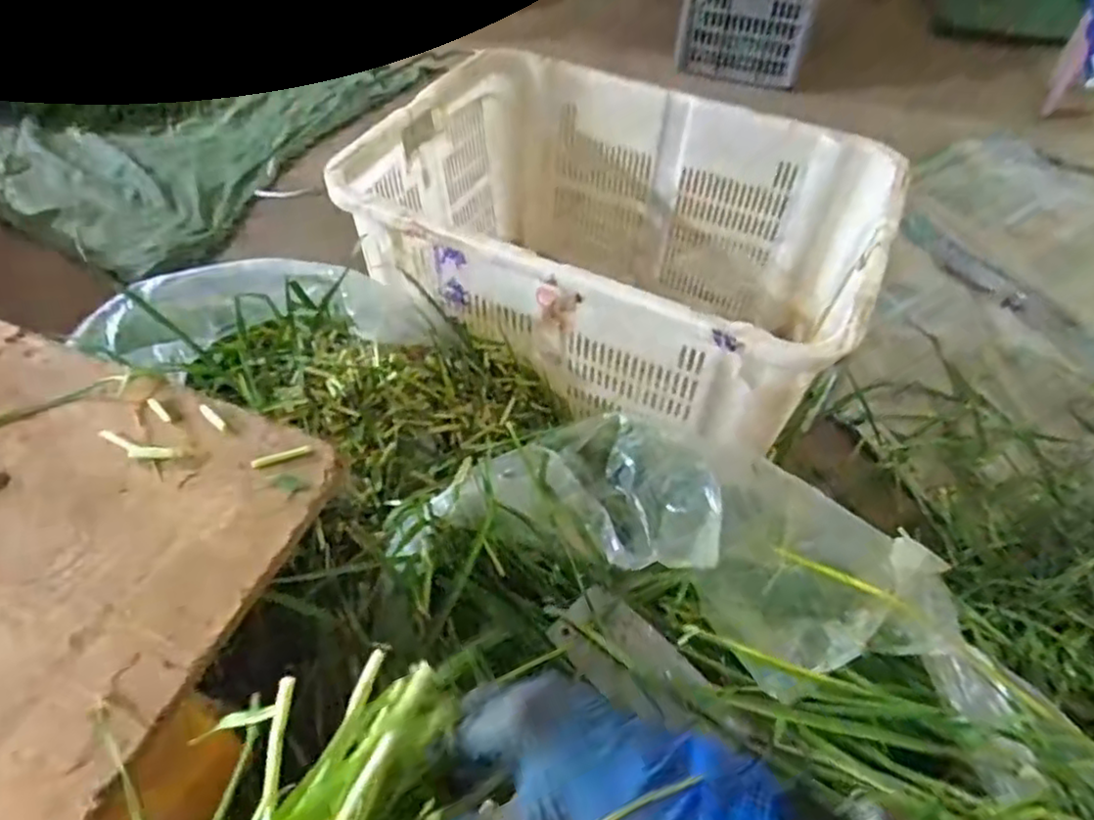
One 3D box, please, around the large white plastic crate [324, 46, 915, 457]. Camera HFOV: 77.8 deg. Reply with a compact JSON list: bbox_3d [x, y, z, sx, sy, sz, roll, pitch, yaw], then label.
[{"bbox_3d":[0.088,-0.212,1.001,0.674,0.336,0.451,26,55,17],"label":"large white plastic crate"}]

